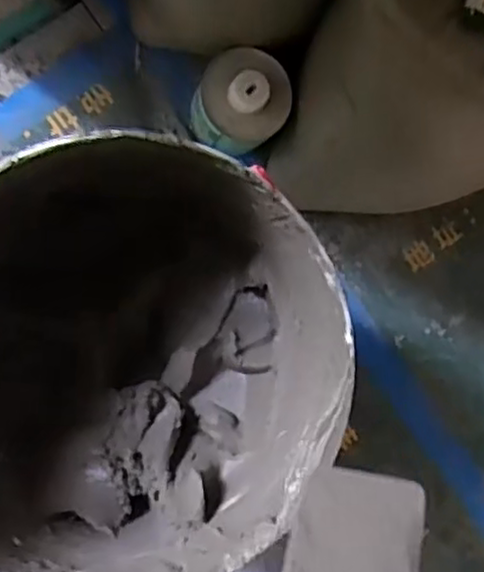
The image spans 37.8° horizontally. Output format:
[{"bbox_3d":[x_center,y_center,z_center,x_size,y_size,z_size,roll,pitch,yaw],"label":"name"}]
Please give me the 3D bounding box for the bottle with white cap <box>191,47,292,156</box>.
[{"bbox_3d":[-0.002,-0.201,0.778,0.091,0.102,0.099,0,91,-10],"label":"bottle with white cap"}]

